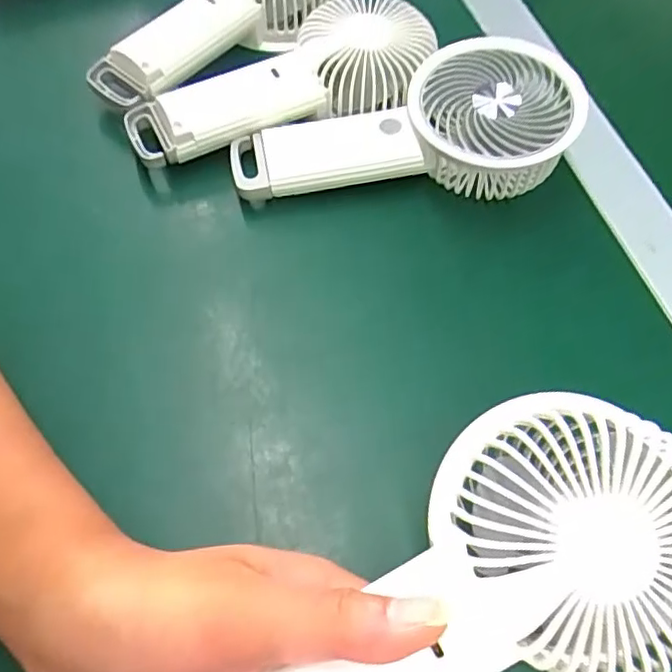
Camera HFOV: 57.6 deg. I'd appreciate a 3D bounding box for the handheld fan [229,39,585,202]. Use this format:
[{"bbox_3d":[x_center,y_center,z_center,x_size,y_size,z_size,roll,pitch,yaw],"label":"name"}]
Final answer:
[{"bbox_3d":[0.037,-0.116,0.335,0.184,0.041,0.088,-1,62,-3],"label":"handheld fan"}]

